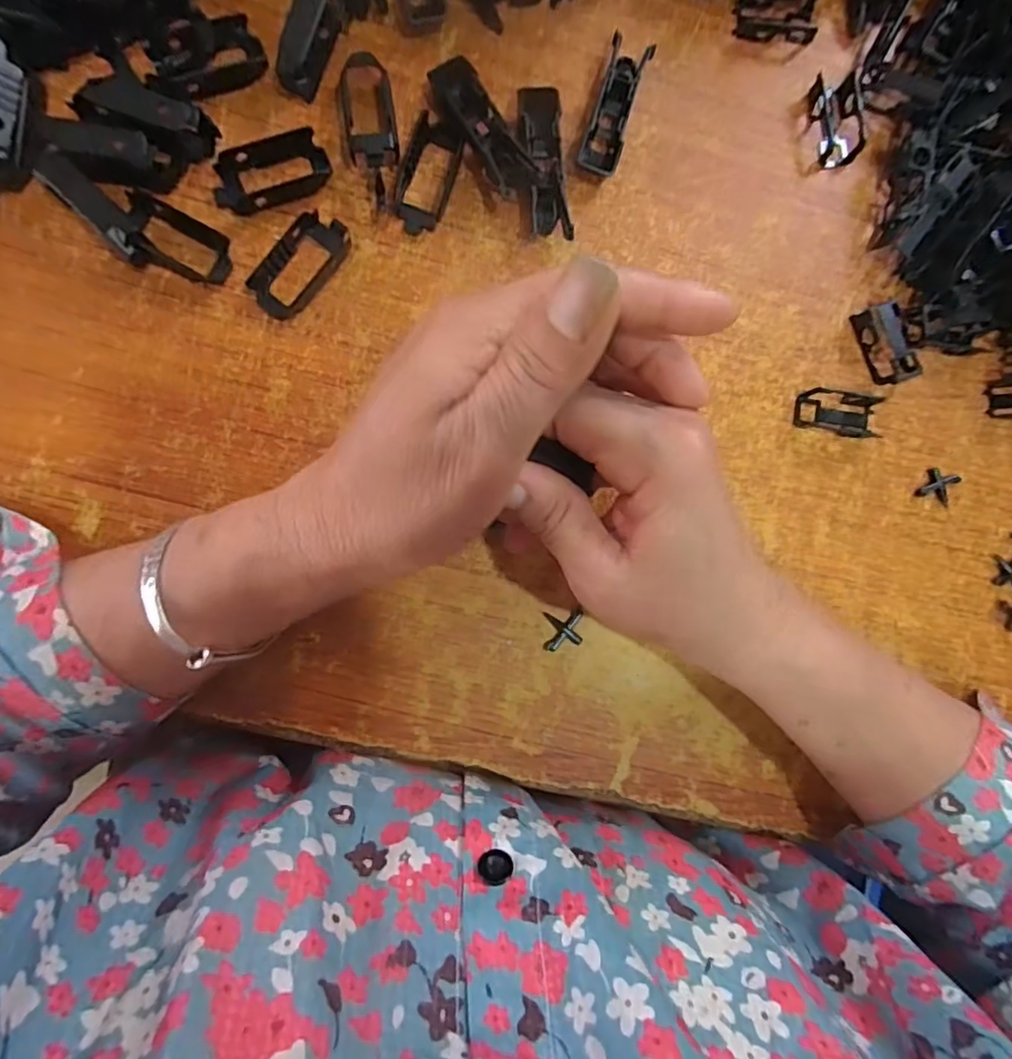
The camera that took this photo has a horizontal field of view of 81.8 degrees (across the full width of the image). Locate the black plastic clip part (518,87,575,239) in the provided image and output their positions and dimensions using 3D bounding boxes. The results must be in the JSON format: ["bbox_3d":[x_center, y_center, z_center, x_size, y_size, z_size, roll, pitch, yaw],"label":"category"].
[{"bbox_3d":[0.018,-0.168,0.271,0.019,0.014,0.064,-8,90,-7],"label":"black plastic clip part"}]

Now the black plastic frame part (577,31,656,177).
[{"bbox_3d":[0.052,-0.200,0.277,0.019,0.012,0.061,17,87,-6],"label":"black plastic frame part"}]

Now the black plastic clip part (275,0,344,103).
[{"bbox_3d":[-0.087,-0.218,0.257,0.015,0.020,0.045,20,86,-6],"label":"black plastic clip part"}]

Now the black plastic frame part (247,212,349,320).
[{"bbox_3d":[-0.091,-0.118,0.260,0.023,0.007,0.051,38,85,-5],"label":"black plastic frame part"}]

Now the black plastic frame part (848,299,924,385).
[{"bbox_3d":[0.189,-0.092,0.290,0.019,0.012,0.039,-21,91,-7],"label":"black plastic frame part"}]

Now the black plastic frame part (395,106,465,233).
[{"bbox_3d":[-0.036,-0.162,0.267,0.023,0.010,0.053,19,87,-6],"label":"black plastic frame part"}]

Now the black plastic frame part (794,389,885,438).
[{"bbox_3d":[0.165,-0.058,0.288,0.044,0.007,0.022,6,88,-7],"label":"black plastic frame part"}]

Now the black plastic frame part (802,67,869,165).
[{"bbox_3d":[0.166,-0.206,0.292,0.027,0.009,0.046,4,88,-7],"label":"black plastic frame part"}]

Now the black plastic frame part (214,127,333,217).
[{"bbox_3d":[-0.104,-0.158,0.258,0.052,0.009,0.026,-29,92,-7],"label":"black plastic frame part"}]

